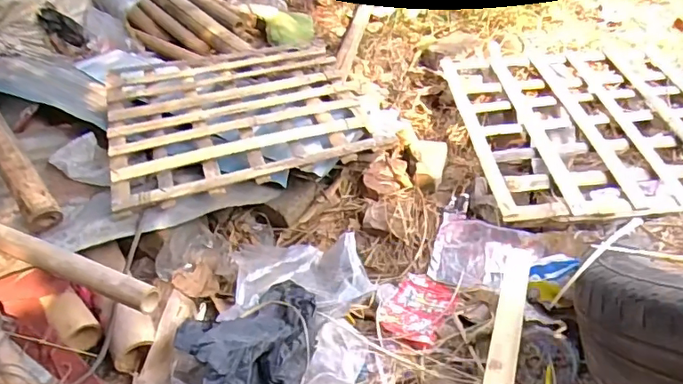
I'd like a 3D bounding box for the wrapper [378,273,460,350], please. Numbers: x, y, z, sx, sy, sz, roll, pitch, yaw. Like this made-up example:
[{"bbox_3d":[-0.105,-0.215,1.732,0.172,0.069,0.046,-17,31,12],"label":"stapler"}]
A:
[{"bbox_3d":[0.125,0.194,0.875,0.107,0.025,0.171,14,27,26],"label":"wrapper"}]

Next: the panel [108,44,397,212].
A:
[{"bbox_3d":[-0.240,-0.193,1.176,0.513,0.042,0.568,-13,35,-12],"label":"panel"}]

